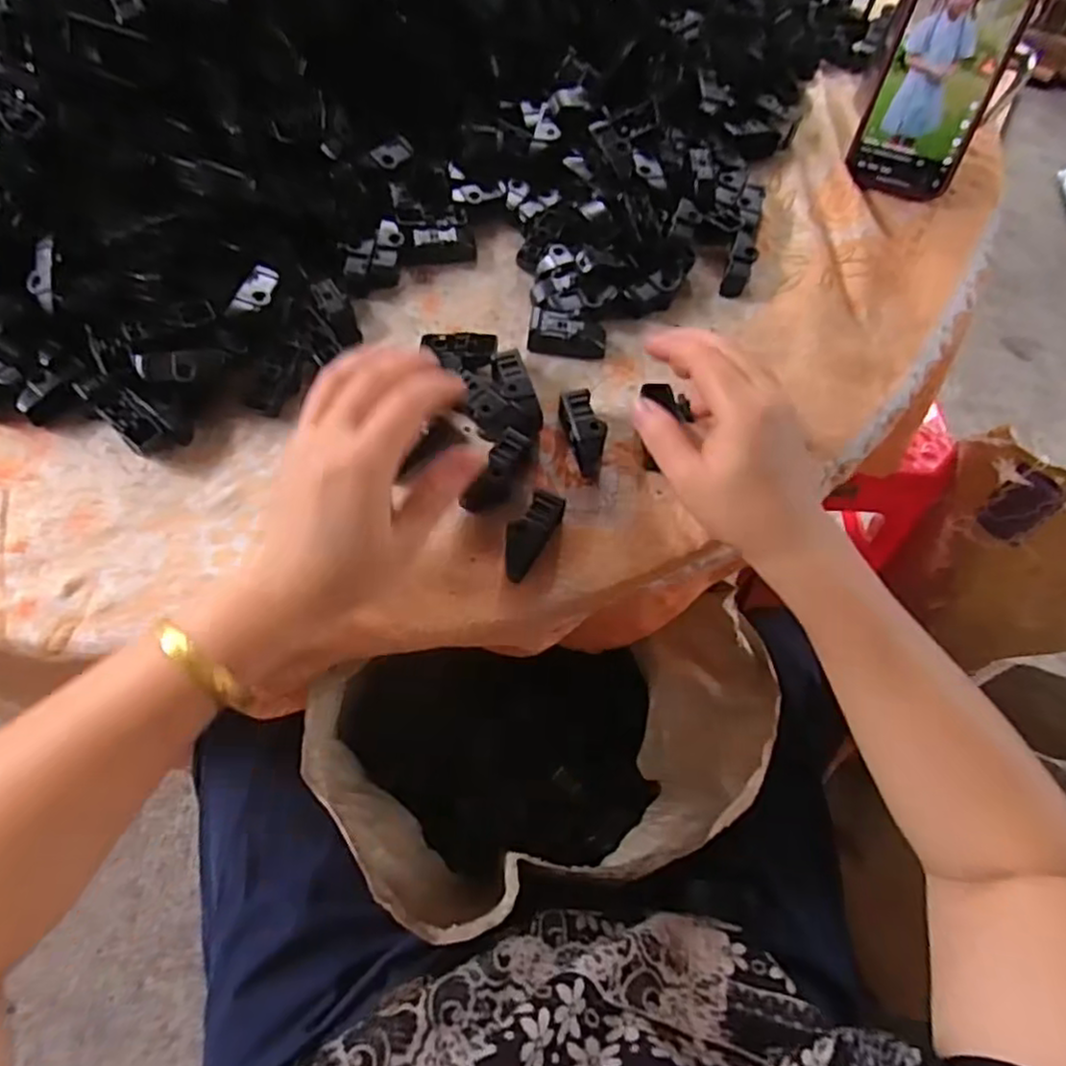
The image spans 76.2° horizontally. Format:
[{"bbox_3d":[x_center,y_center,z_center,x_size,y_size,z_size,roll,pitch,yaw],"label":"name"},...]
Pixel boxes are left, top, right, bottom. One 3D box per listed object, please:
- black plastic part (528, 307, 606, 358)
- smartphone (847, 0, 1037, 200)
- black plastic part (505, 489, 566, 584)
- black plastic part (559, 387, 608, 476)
[{"bbox_3d":[0.022,-0.123,0.425,0.048,0.016,0.027,7,65,1],"label":"black plastic part"},{"bbox_3d":[0.277,-0.316,0.458,0.072,0.155,0.014,17,31,6],"label":"smartphone"},{"bbox_3d":[-0.001,0.001,0.359,0.020,0.027,0.048,25,66,9],"label":"black plastic part"},{"bbox_3d":[0.029,-0.058,0.386,0.025,0.022,0.047,-3,65,-4],"label":"black plastic part"}]

